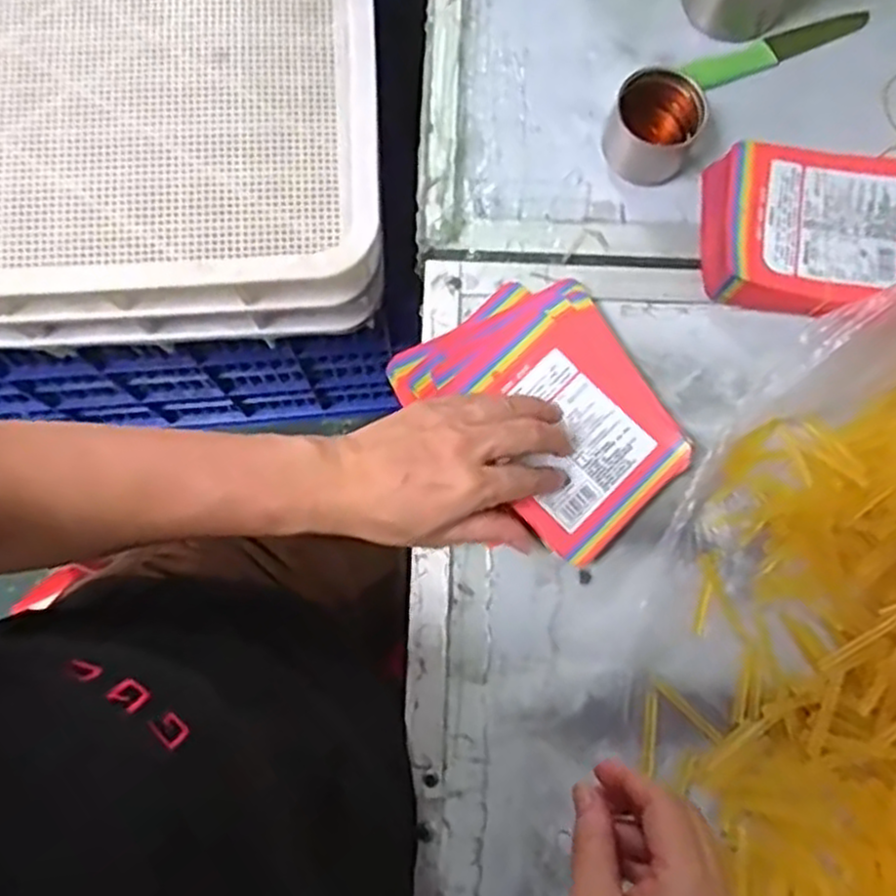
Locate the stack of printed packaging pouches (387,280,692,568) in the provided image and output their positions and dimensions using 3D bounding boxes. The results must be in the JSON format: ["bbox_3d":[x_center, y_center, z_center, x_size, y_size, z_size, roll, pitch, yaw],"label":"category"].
[{"bbox_3d":[0.068,-0.029,0.509,0.134,0.027,0.181,-44,83,-9],"label":"stack of printed packaging pouches"}]

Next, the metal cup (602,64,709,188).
[{"bbox_3d":[0.144,-0.226,0.538,0.061,0.055,0.053,31,80,5],"label":"metal cup"}]

